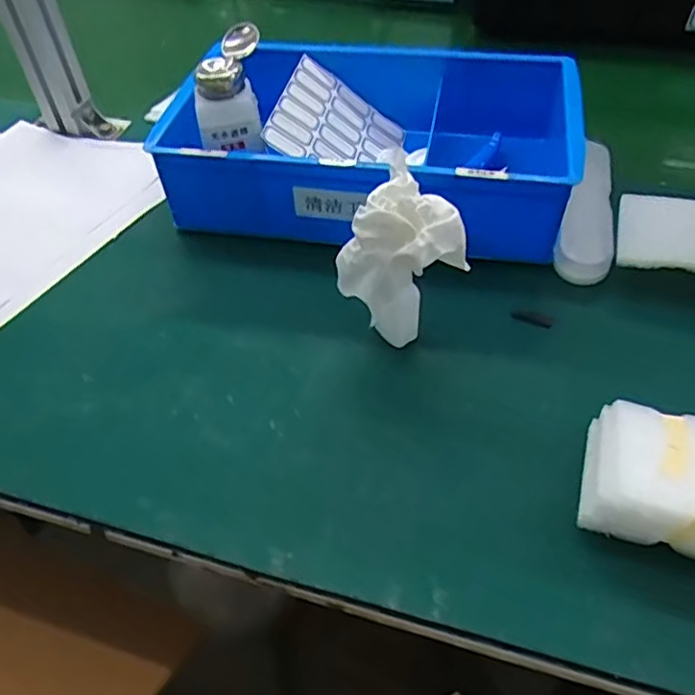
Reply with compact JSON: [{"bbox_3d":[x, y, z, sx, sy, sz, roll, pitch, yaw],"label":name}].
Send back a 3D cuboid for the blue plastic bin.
[{"bbox_3d":[0.027,-0.187,0.546,0.338,0.123,0.191,8,50,10],"label":"blue plastic bin"}]

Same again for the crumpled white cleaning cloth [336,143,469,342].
[{"bbox_3d":[0.035,-0.050,0.428,0.067,0.124,0.069,-36,57,-25],"label":"crumpled white cleaning cloth"}]

